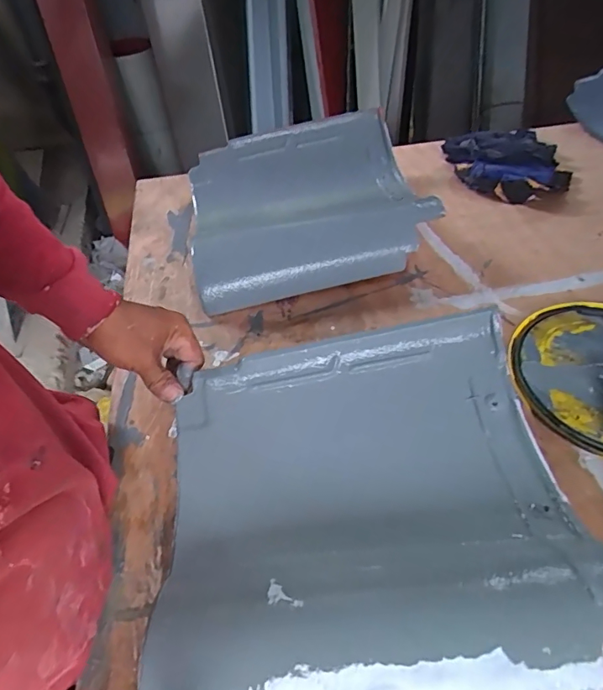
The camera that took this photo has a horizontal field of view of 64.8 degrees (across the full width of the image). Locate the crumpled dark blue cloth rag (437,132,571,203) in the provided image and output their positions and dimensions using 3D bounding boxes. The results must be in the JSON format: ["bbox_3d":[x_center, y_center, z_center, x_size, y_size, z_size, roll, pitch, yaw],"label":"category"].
[{"bbox_3d":[0.331,-0.289,0.753,0.176,0.034,0.184,-12,51,-10],"label":"crumpled dark blue cloth rag"}]

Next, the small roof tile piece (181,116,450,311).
[{"bbox_3d":[0.000,-0.206,0.674,0.321,0.082,0.317,-8,51,-7],"label":"small roof tile piece"}]

